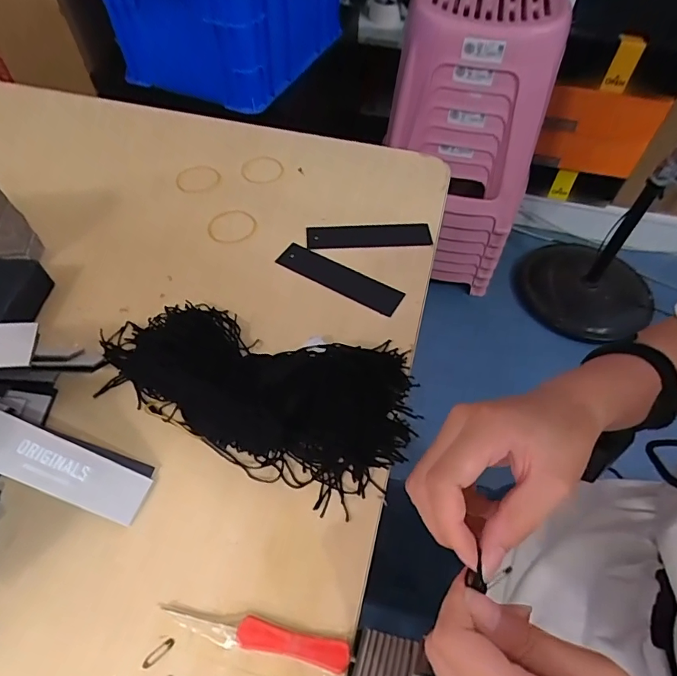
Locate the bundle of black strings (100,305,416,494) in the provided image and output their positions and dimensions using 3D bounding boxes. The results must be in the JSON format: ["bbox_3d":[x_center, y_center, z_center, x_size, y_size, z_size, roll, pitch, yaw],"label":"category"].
[{"bbox_3d":[-0.067,0.028,0.346,0.248,0.043,0.126,11,54,6],"label":"bundle of black strings"}]

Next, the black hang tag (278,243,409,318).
[{"bbox_3d":[0.001,-0.058,0.436,0.126,0.004,0.032,28,57,18],"label":"black hang tag"}]

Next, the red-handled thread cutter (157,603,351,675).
[{"bbox_3d":[-0.049,0.172,0.267,0.111,0.007,0.017,10,54,5],"label":"red-handled thread cutter"}]

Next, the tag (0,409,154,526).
[{"bbox_3d":[-0.176,0.082,0.291,0.109,0.004,0.033,32,61,-18],"label":"tag"}]

